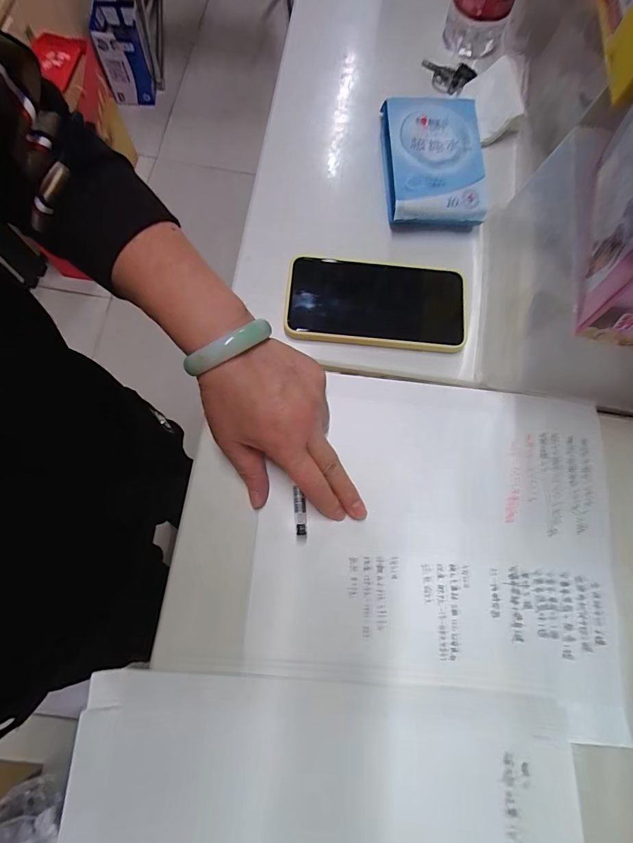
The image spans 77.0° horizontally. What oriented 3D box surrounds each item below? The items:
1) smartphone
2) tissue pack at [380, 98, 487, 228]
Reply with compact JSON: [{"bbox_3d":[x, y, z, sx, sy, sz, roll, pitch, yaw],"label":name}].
[{"bbox_3d":[0.053,-0.106,0.355,0.155,0.015,0.080,5,75,-1],"label":"smartphone"},{"bbox_3d":[0.110,-0.253,0.385,0.092,0.034,0.136,-2,75,-2],"label":"tissue pack"}]

